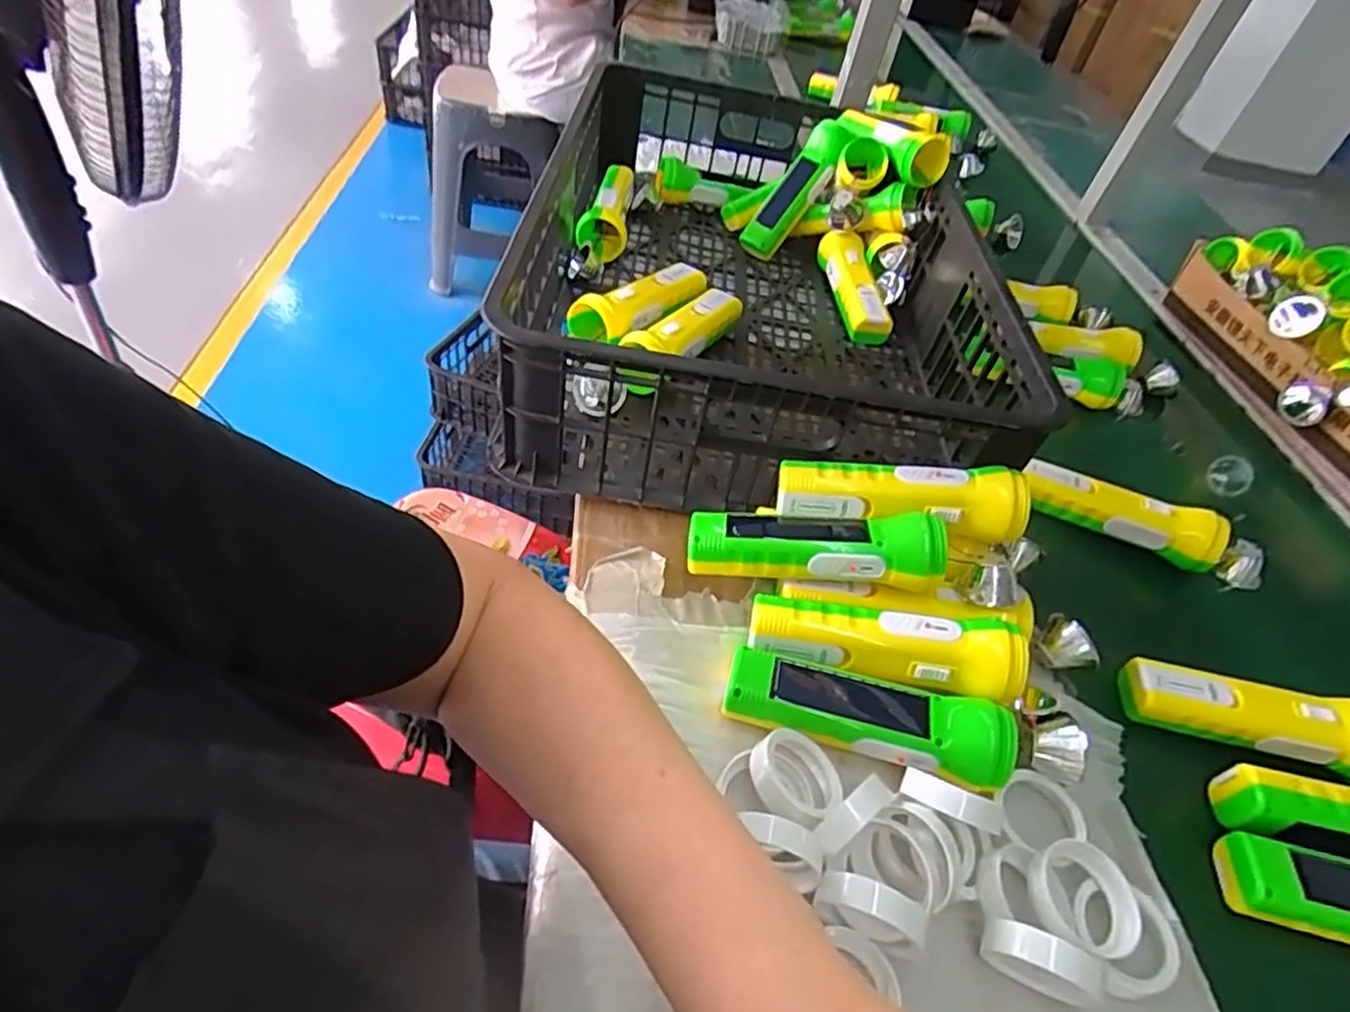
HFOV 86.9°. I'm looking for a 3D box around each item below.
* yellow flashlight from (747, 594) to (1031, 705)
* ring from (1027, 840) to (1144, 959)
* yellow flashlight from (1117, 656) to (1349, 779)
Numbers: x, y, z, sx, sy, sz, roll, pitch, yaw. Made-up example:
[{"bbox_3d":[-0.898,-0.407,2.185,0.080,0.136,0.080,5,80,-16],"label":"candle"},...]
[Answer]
[{"bbox_3d":[0.127,0.085,0.443,0.161,0.050,0.053,12,46,0],"label":"yellow flashlight"},{"bbox_3d":[0.210,0.200,0.362,0.056,0.014,0.048,30,48,16],"label":"ring"},{"bbox_3d":[0.387,0.137,0.454,0.187,0.038,0.041,20,47,8],"label":"yellow flashlight"}]

